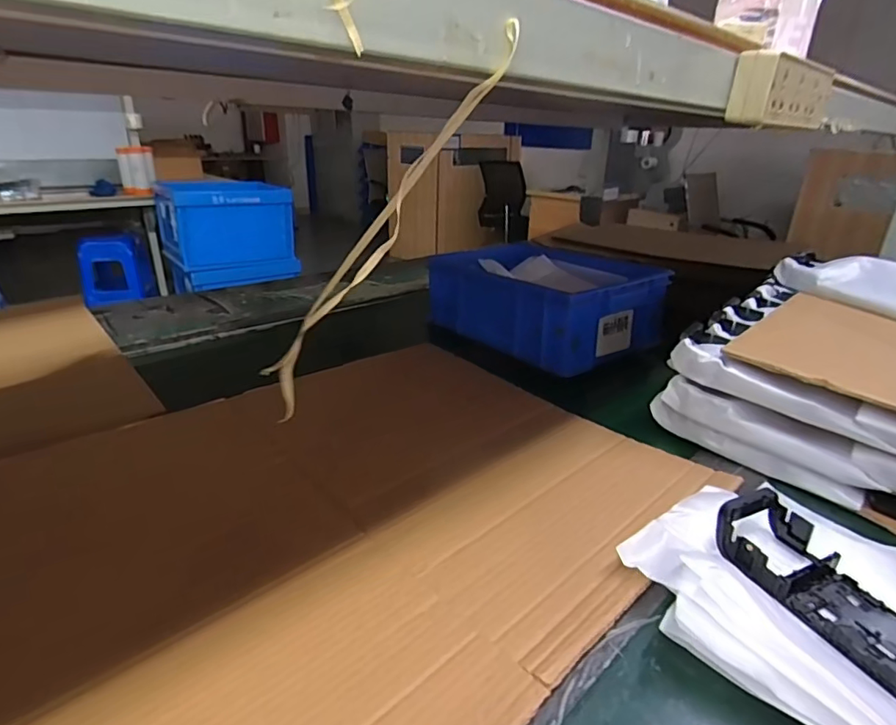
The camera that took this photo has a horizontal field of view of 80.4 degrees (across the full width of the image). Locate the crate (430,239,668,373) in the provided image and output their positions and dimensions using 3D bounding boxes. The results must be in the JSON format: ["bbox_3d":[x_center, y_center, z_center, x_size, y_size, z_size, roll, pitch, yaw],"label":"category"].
[{"bbox_3d":[0.178,-0.119,1.046,0.295,0.142,0.398,-18,30,-39],"label":"crate"}]

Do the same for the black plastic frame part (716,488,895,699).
[{"bbox_3d":[0.332,0.192,0.440,0.090,0.045,0.218,-10,26,-26],"label":"black plastic frame part"}]

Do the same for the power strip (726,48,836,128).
[{"bbox_3d":[0.296,-0.236,0.468,0.034,0.050,0.170,22,30,39],"label":"power strip"}]

